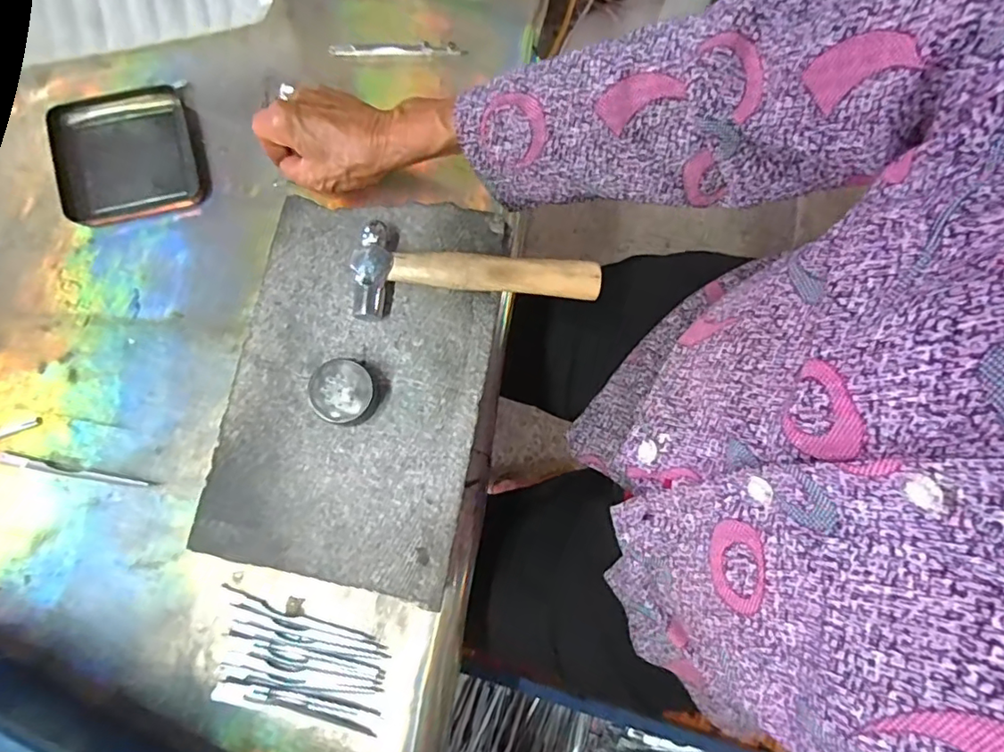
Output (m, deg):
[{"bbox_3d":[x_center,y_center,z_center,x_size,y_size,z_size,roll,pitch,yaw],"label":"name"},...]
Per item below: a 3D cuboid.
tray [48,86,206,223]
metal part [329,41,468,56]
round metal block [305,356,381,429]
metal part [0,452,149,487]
[{"bbox_3d":[-0.286,-0.169,0.420,0.103,0.015,0.099,-14,79,-2],"label":"tray"},{"bbox_3d":[-0.084,-0.264,0.444,0.109,0.007,0.011,0,79,0],"label":"metal part"},{"bbox_3d":[-0.094,0.010,0.327,0.035,0.025,0.038,0,79,-1],"label":"round metal block"},{"bbox_3d":[-0.295,0.066,0.375,0.103,0.004,0.007,11,79,3],"label":"metal part"}]

